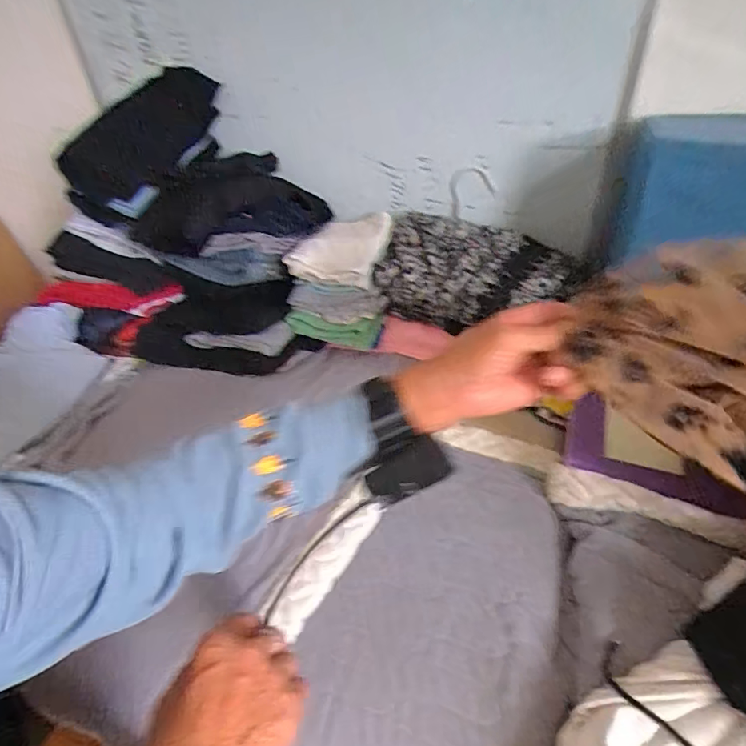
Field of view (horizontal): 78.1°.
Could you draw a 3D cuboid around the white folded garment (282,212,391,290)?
[{"bbox_3d":[-0.046,-0.210,0.768,0.143,0.045,0.171,12,42,21],"label":"white folded garment"}]

